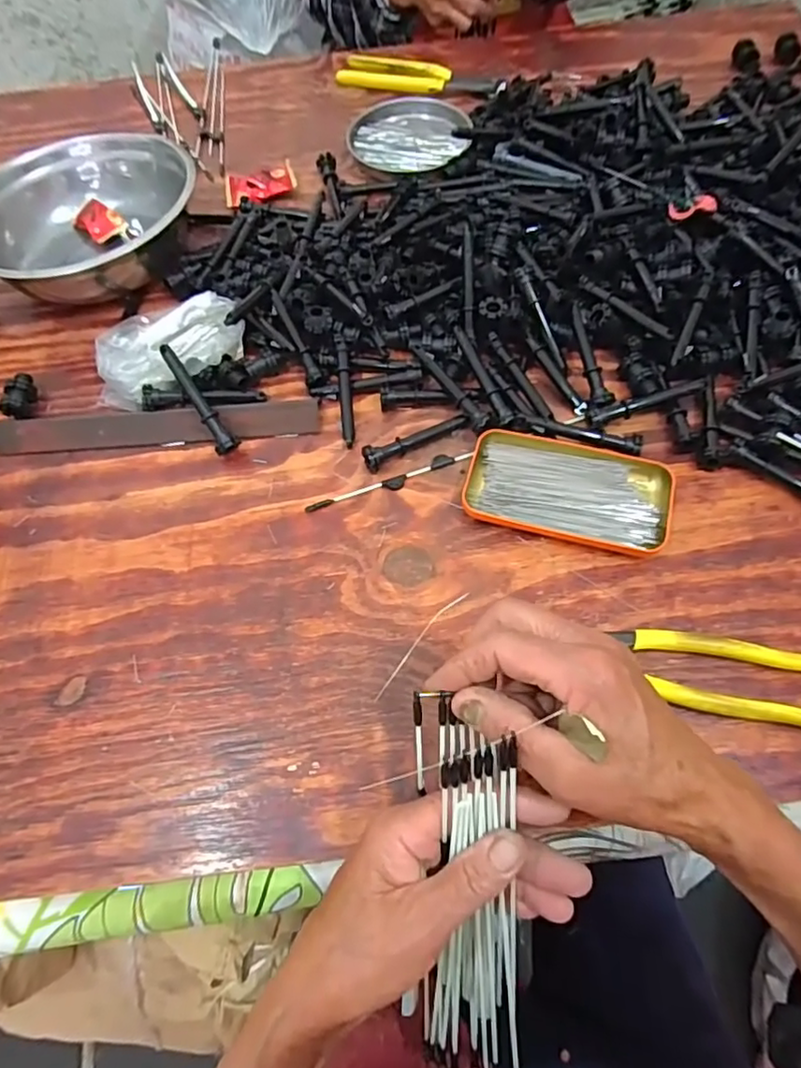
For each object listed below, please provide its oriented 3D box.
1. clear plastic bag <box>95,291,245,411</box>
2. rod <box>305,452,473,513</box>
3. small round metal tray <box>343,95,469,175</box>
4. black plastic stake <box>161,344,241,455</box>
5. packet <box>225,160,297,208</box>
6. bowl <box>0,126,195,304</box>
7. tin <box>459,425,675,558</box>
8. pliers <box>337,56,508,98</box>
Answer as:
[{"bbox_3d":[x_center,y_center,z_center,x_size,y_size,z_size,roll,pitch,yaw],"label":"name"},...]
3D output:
[{"bbox_3d":[-0.193,-0.151,0.498,0.126,0.045,0.074,-10,62,-1],"label":"clear plastic bag"},{"bbox_3d":[-0.008,-0.040,0.452,0.131,0.004,0.013,-22,63,-7],"label":"rod"},{"bbox_3d":[0.010,-0.441,0.655,0.130,0.013,0.117,9,63,8],"label":"small round metal tray"},{"bbox_3d":[-0.158,-0.106,0.465,0.018,0.013,0.093,-33,92,-13],"label":"black plastic stake"},{"bbox_3d":[-0.148,-0.367,0.624,0.074,0.012,0.057,-9,62,-1],"label":"packet"},{"bbox_3d":[-0.305,-0.302,0.576,0.203,0.073,0.203,-2,62,3],"label":"bowl"},{"bbox_3d":[0.122,-0.032,0.433,0.141,0.017,0.076,14,64,11],"label":"tin"},{"bbox_3d":[0.026,-0.546,0.716,0.207,0.024,0.054,19,65,14],"label":"pliers"}]

